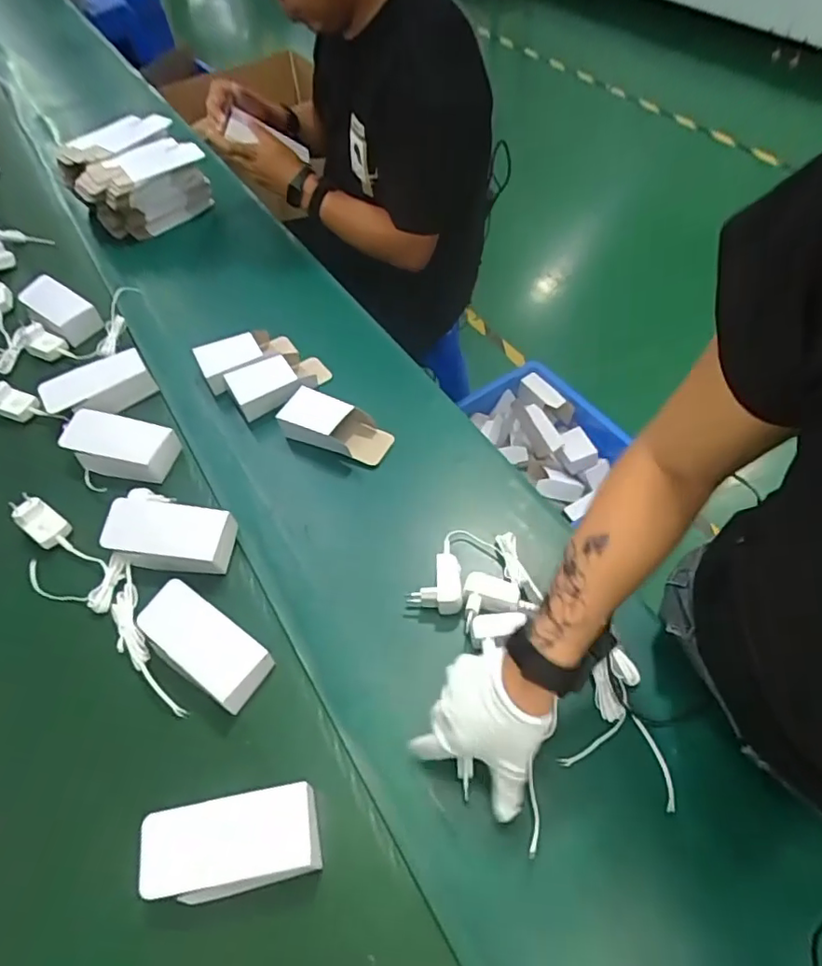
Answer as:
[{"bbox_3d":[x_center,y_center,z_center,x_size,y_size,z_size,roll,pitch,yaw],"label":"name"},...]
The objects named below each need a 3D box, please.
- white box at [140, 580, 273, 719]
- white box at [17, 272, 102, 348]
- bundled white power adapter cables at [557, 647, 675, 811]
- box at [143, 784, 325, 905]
[{"bbox_3d":[-0.218,0.173,0.602,0.152,0.043,0.073,29,64,22],"label":"white box"},{"bbox_3d":[-0.592,-0.295,0.953,0.173,0.048,0.076,34,65,25],"label":"white box"},{"bbox_3d":[0.210,0.228,0.543,0.095,0.021,0.118,15,58,15],"label":"bundled white power adapter cables"},{"bbox_3d":[-0.155,0.316,0.498,0.147,0.040,0.071,-13,55,-3],"label":"box"}]

